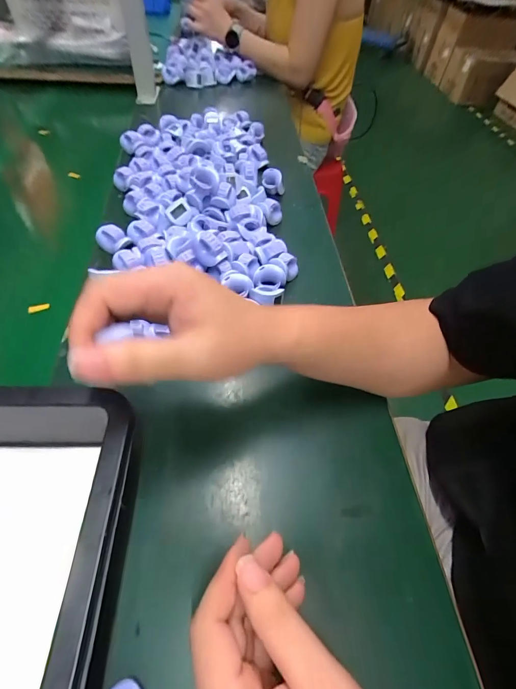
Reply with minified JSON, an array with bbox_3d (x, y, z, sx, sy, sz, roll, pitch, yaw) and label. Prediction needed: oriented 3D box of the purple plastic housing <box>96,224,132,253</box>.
[{"bbox_3d":[-0.187,-0.137,0.429,0.037,0.028,0.027,31,58,17],"label":"purple plastic housing"}]

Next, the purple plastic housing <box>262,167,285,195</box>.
[{"bbox_3d":[0.025,-0.262,0.537,0.037,0.031,0.022,6,54,-1],"label":"purple plastic housing"}]

